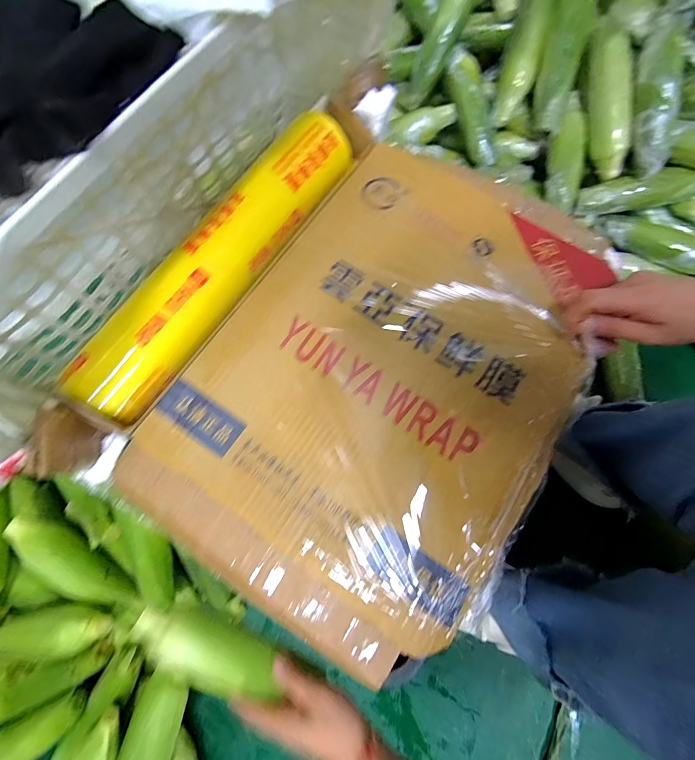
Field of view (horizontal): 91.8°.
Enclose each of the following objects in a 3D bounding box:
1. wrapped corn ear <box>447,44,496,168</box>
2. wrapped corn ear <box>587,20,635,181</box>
[{"bbox_3d":[0.229,-0.494,0.617,0.051,0.043,0.202,-22,103,-5],"label":"wrapped corn ear"},{"bbox_3d":[0.414,-0.443,0.534,0.042,0.057,0.225,-11,100,-2],"label":"wrapped corn ear"}]

